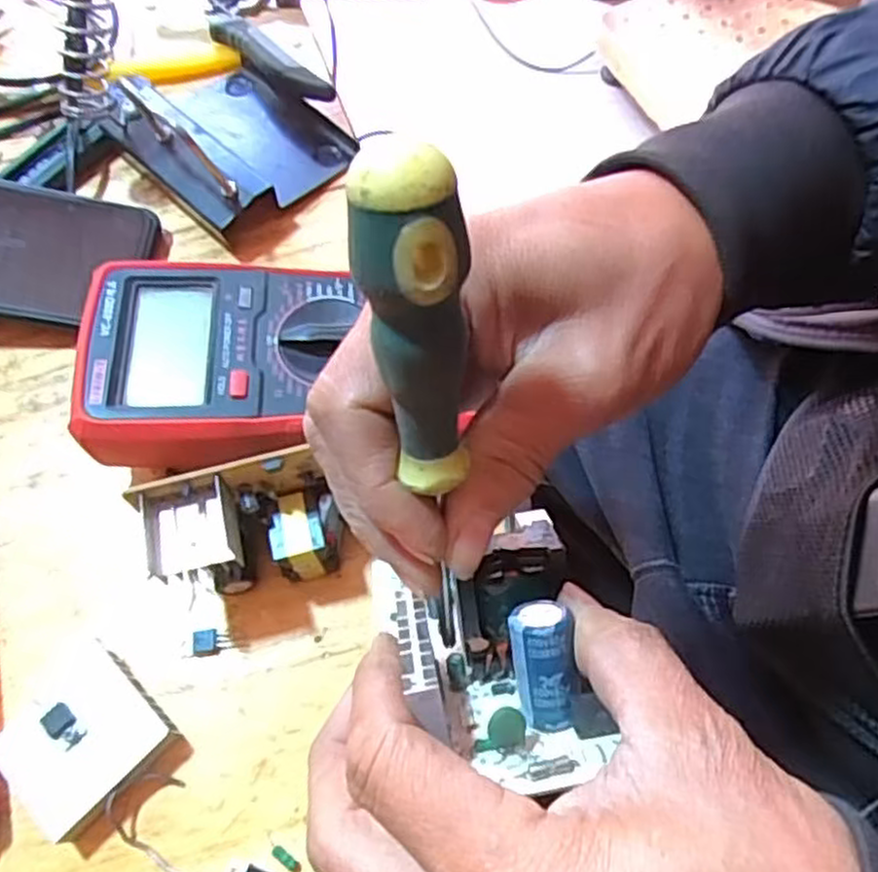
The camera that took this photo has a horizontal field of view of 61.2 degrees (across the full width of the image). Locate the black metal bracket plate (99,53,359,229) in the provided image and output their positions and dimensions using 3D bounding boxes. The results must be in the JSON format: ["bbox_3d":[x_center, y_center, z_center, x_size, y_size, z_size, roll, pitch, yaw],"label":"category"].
[{"bbox_3d":[-0.122,-0.175,0.421,0.126,0.042,0.099,40,72,18],"label":"black metal bracket plate"}]

